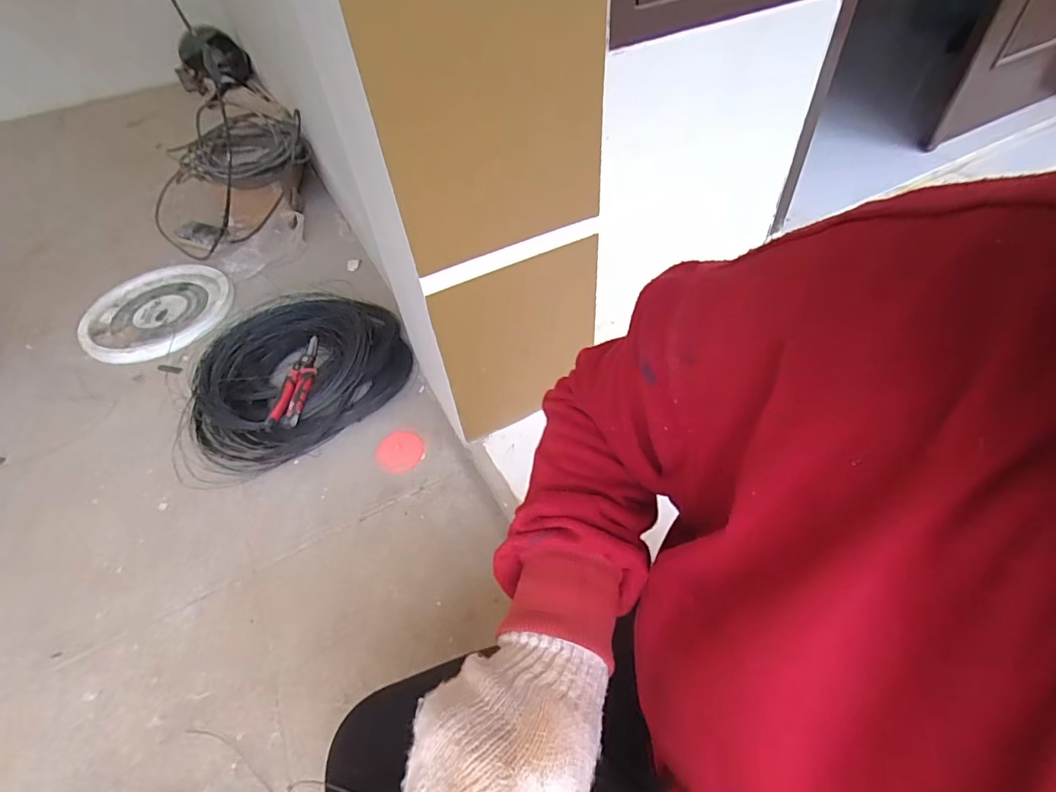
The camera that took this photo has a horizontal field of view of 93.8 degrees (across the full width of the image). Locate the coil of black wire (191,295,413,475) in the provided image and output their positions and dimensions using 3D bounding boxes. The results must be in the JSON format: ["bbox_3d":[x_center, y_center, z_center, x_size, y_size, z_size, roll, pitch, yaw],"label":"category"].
[{"bbox_3d":[-0.387,-0.039,0.859,0.370,0.102,0.265,-30,52,-20],"label":"coil of black wire"}]

